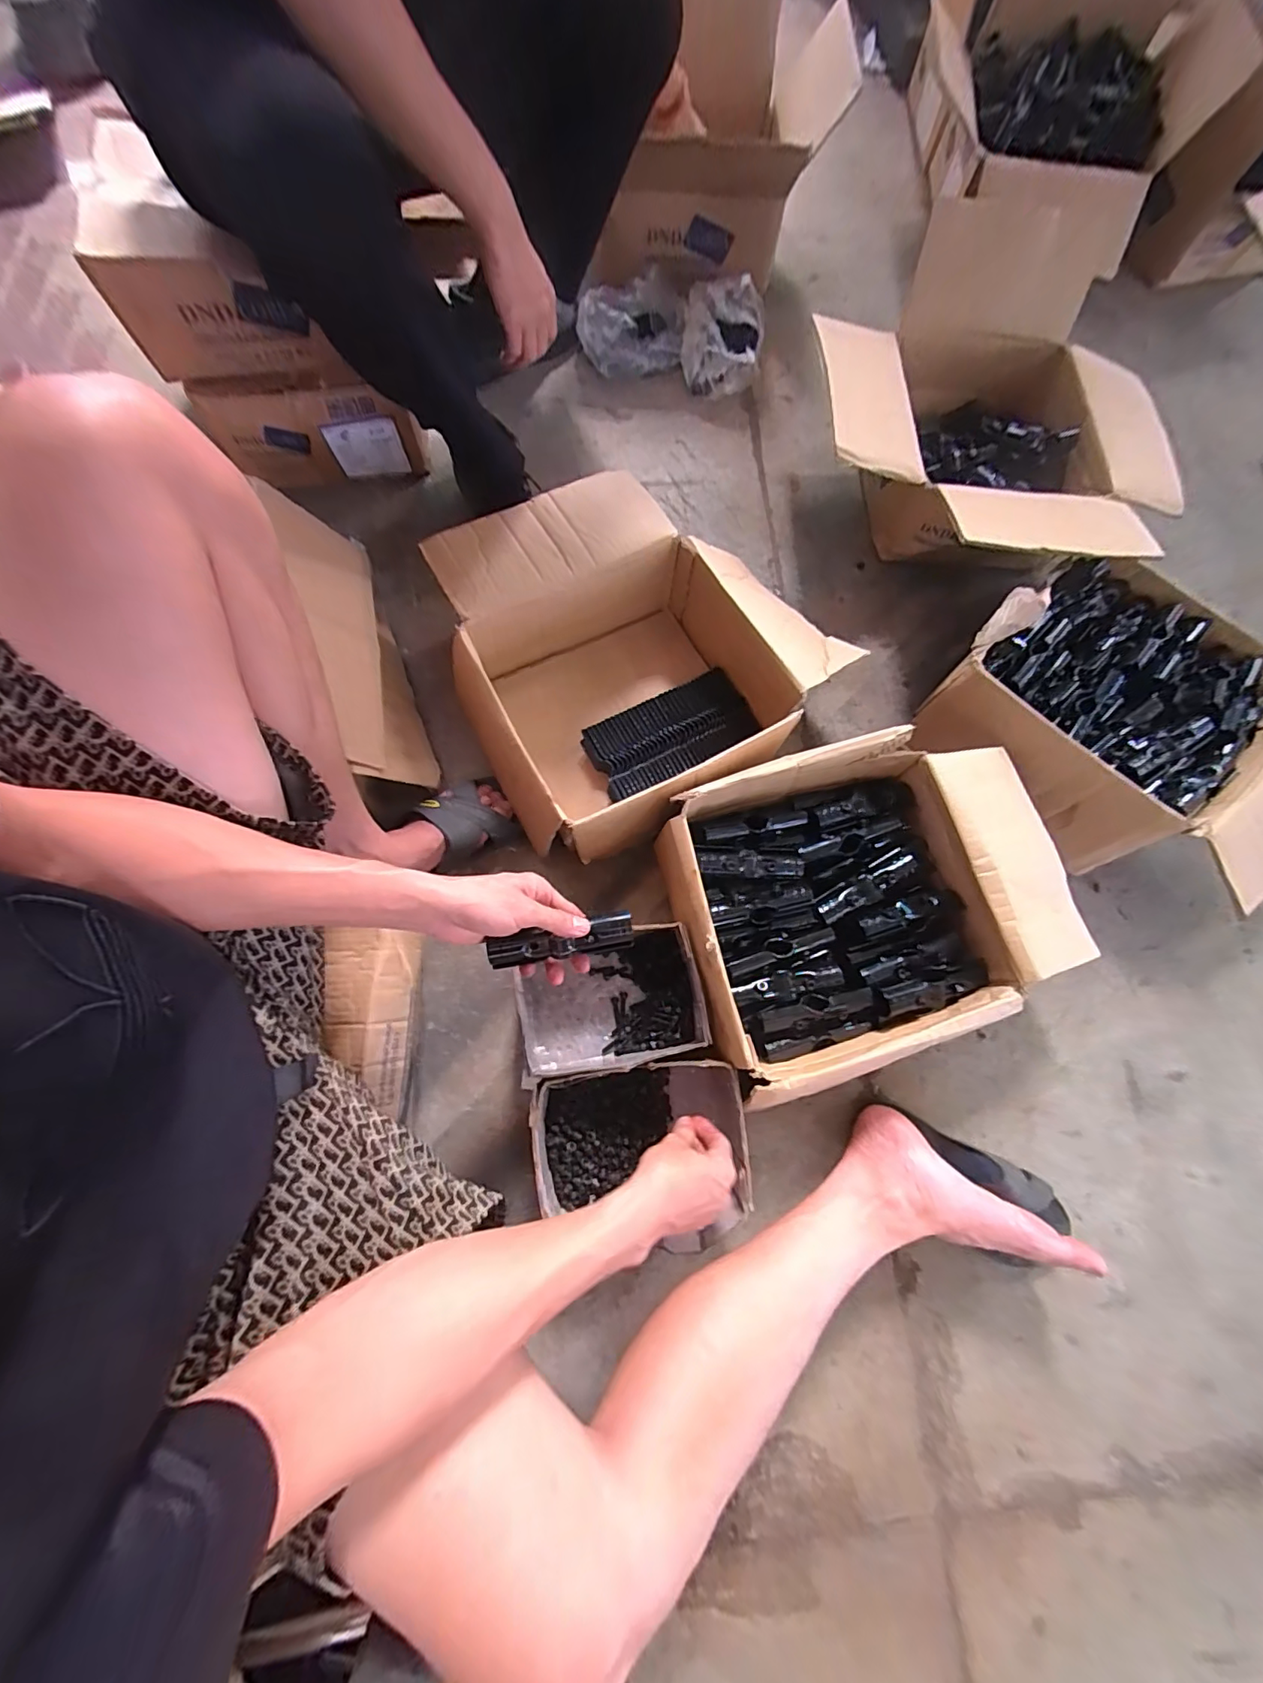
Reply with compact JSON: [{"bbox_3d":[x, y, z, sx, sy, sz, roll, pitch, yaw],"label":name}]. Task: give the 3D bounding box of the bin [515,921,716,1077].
[{"bbox_3d":[-0.029,0.188,0.603,0.208,0.088,0.146,-14,74,-5],"label":"bin"}]

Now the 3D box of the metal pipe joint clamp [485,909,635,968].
[{"bbox_3d":[-0.064,0.092,0.485,0.130,0.021,0.031,-10,74,-7],"label":"metal pipe joint clamp"}]

